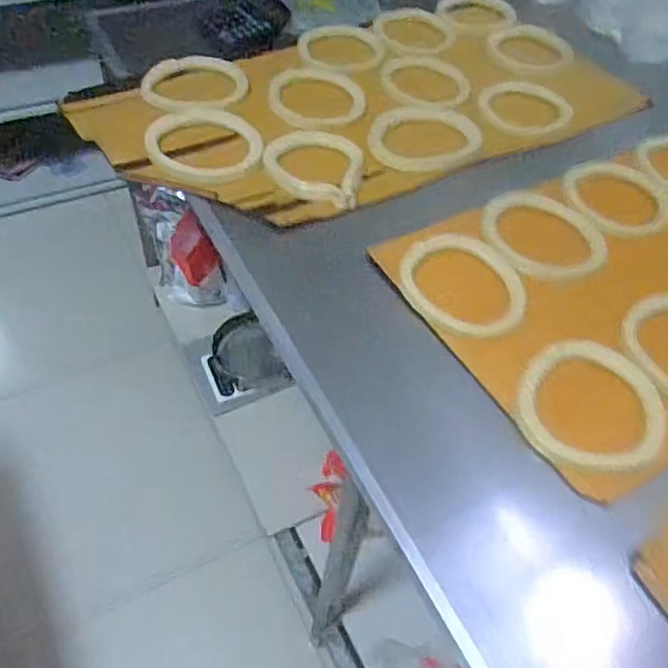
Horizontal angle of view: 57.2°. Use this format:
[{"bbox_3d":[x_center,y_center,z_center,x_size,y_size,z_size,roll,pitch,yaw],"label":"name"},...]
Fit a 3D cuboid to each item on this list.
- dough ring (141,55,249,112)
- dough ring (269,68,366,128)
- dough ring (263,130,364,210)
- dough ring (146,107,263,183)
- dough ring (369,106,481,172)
[{"bbox_3d":[-0.231,-0.415,1.028,0.170,0.026,0.184,-2,51,-7],"label":"dough ring"},{"bbox_3d":[-0.028,-0.406,1.045,0.160,0.025,0.155,3,50,-3],"label":"dough ring"},{"bbox_3d":[-0.030,-0.245,0.882,0.141,0.017,0.155,3,50,-3],"label":"dough ring"},{"bbox_3d":[-0.192,-0.288,0.910,0.164,0.016,0.185,-3,51,-8],"label":"dough ring"},{"bbox_3d":[0.142,-0.305,0.960,0.175,0.022,0.175,3,50,-3],"label":"dough ring"}]

